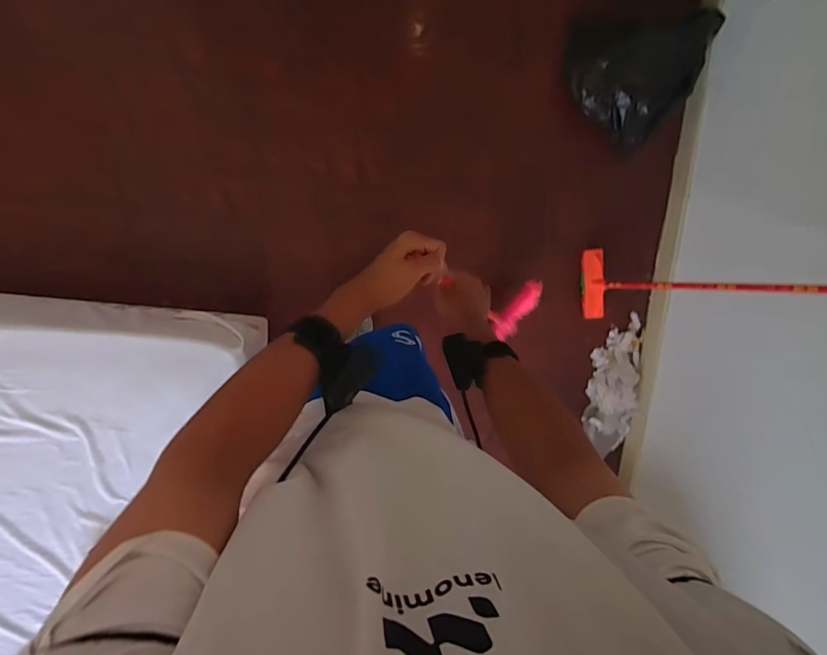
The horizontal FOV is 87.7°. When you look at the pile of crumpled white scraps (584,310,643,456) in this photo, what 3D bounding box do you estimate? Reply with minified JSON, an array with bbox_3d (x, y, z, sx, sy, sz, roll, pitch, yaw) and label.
[{"bbox_3d":[0.741,0.230,1.615,0.194,0.059,0.560,3,98,-10],"label":"pile of crumpled white scraps"}]

